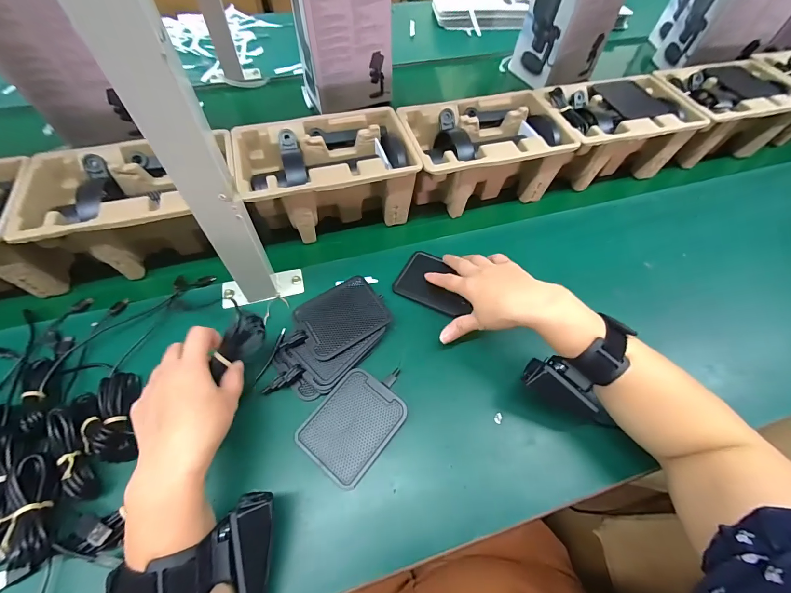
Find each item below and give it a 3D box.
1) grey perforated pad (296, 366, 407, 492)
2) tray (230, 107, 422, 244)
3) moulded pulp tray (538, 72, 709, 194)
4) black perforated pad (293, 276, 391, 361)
[{"bbox_3d":[-0.043,0.131,0.351,0.078,0.008,0.098,34,63,18],"label":"grey perforated pad"},{"bbox_3d":[-0.092,-0.171,0.488,0.226,0.099,0.145,-15,60,-11],"label":"tray"},{"bbox_3d":[0.351,-0.269,0.567,0.235,0.102,0.138,-13,60,-10],"label":"moulded pulp tray"},{"bbox_3d":[-0.063,0.022,0.405,0.098,0.007,0.080,-29,62,-18],"label":"black perforated pad"}]

